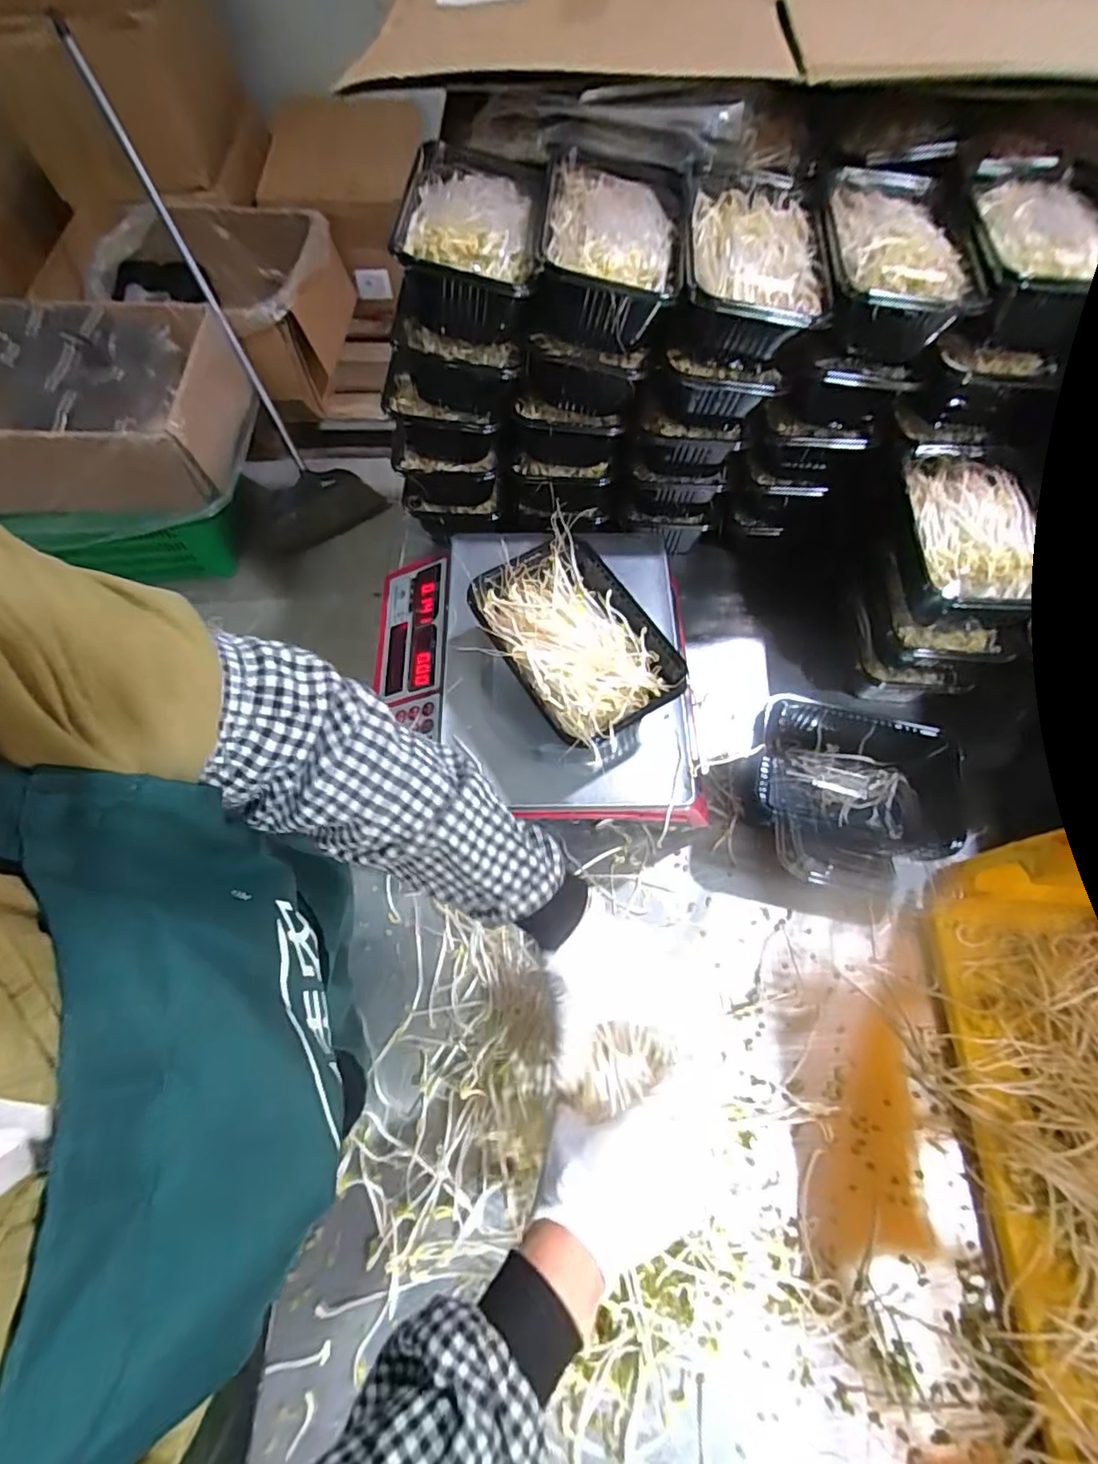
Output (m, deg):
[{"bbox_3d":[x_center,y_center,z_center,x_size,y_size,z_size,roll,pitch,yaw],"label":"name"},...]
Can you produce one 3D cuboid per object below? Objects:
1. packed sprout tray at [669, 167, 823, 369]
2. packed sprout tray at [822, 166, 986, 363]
[{"bbox_3d":[0.175,-0.403,0.530,0.117,0.069,0.187,9,66,4],"label":"packed sprout tray"},{"bbox_3d":[0.297,-0.410,0.528,0.122,0.061,0.195,4,66,2],"label":"packed sprout tray"}]

